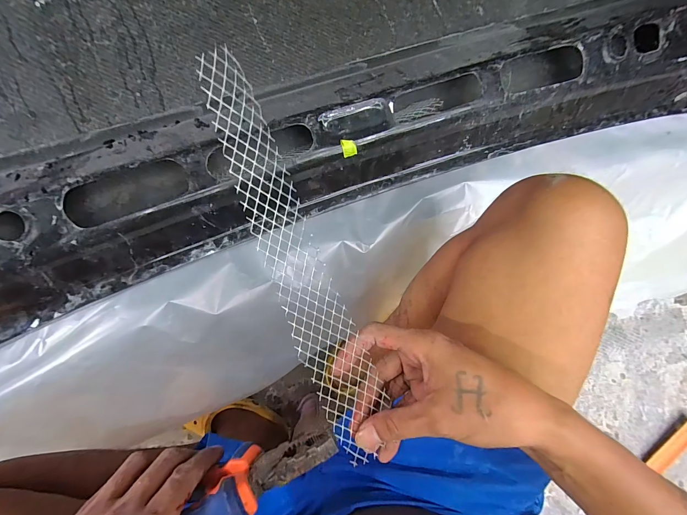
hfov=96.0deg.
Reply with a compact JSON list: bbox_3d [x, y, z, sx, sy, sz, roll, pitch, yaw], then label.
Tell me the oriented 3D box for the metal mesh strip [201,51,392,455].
[{"bbox_3d":[-0.033,0.008,0.226,0.043,0.018,0.294,-20,97,-7],"label":"metal mesh strip"}]

